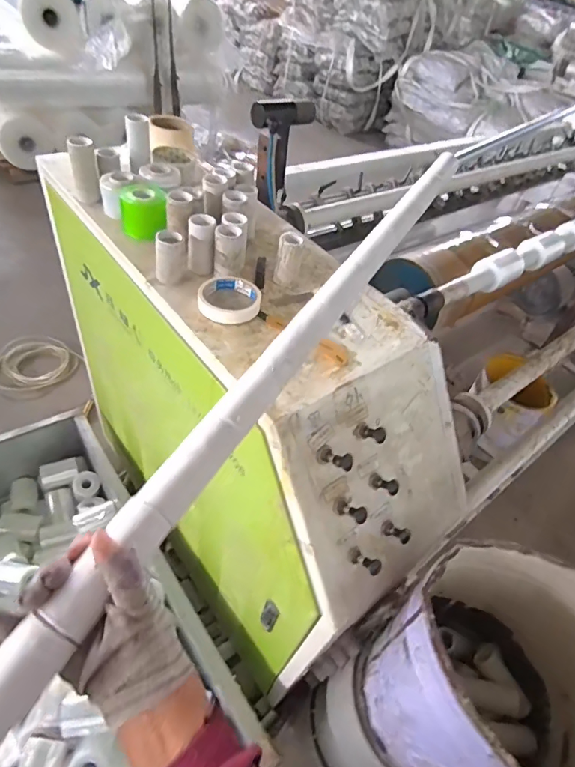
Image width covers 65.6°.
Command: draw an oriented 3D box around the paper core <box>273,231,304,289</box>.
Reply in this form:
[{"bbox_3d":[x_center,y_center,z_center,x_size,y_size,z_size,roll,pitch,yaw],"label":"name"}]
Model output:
[{"bbox_3d":[0.001,-0.198,0.709,0.039,0.076,0.040,5,47,-1],"label":"paper core"}]

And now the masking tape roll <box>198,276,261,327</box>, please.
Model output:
[{"bbox_3d":[-0.085,-0.125,0.665,0.090,0.019,0.092,3,47,-3],"label":"masking tape roll"}]

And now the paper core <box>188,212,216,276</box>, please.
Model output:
[{"bbox_3d":[-0.132,-0.213,0.690,0.043,0.083,0.033,-2,48,-7],"label":"paper core"}]

